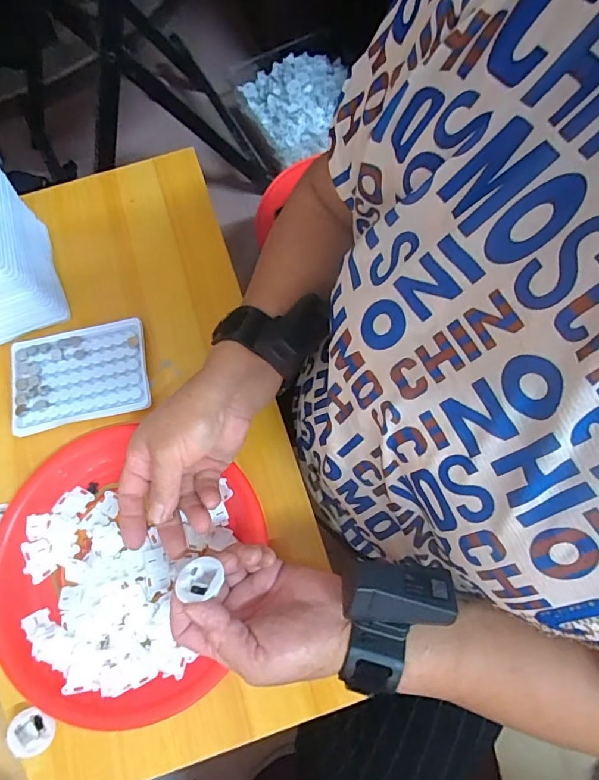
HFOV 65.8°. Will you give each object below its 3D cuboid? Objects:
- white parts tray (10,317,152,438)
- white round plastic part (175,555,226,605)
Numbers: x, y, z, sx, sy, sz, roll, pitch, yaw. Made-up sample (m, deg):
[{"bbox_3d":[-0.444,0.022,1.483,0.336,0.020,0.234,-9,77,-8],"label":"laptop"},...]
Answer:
[{"bbox_3d":[-0.213,-0.014,0.451,0.128,0.012,0.094,-11,71,-5],"label":"white parts tray"},{"bbox_3d":[-0.067,0.129,0.315,0.030,0.013,0.027,-4,35,17],"label":"white round plastic part"}]

